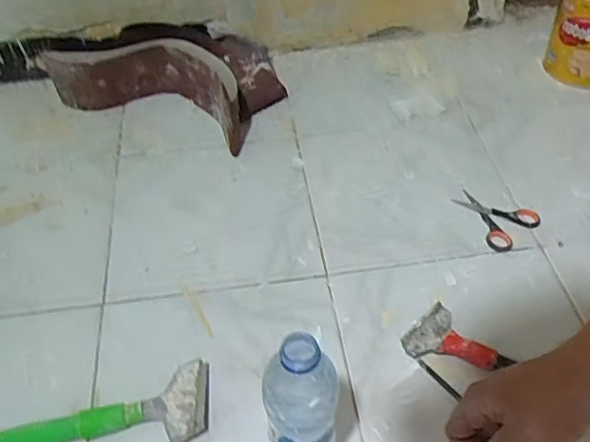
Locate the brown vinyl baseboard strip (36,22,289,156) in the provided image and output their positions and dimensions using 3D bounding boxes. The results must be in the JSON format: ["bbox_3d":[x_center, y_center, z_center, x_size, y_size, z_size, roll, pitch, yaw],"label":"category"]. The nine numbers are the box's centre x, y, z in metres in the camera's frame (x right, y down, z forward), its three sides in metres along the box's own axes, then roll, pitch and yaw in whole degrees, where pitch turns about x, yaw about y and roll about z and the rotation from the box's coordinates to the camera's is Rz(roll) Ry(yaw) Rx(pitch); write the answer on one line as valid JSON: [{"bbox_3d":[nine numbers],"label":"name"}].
[{"bbox_3d":[-0.214,-0.283,1.046,0.395,0.111,0.269,18,51,19],"label":"brown vinyl baseboard strip"}]

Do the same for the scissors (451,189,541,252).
[{"bbox_3d":[0.282,-0.011,0.835,0.093,0.005,0.113,-32,53,-23],"label":"scissors"}]

